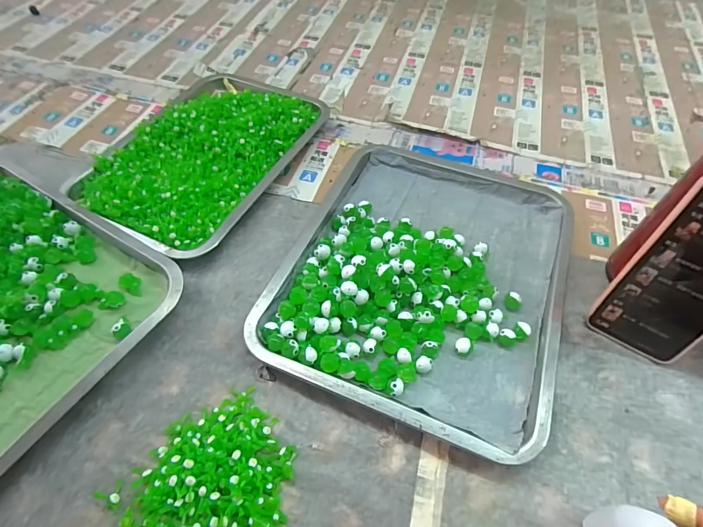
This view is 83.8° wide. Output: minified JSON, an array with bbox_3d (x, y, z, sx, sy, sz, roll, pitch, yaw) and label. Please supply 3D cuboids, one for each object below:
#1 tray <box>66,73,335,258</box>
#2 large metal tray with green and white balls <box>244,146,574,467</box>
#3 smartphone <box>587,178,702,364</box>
[{"bbox_3d":[-0.183,-0.151,0.497,0.213,0.035,0.300,25,58,16],"label":"tray"},{"bbox_3d":[0.073,0.002,0.392,0.258,0.030,0.302,18,56,12],"label":"large metal tray with green and white balls"},{"bbox_3d":[0.267,0.012,0.311,0.077,0.161,0.007,30,43,19],"label":"smartphone"}]

